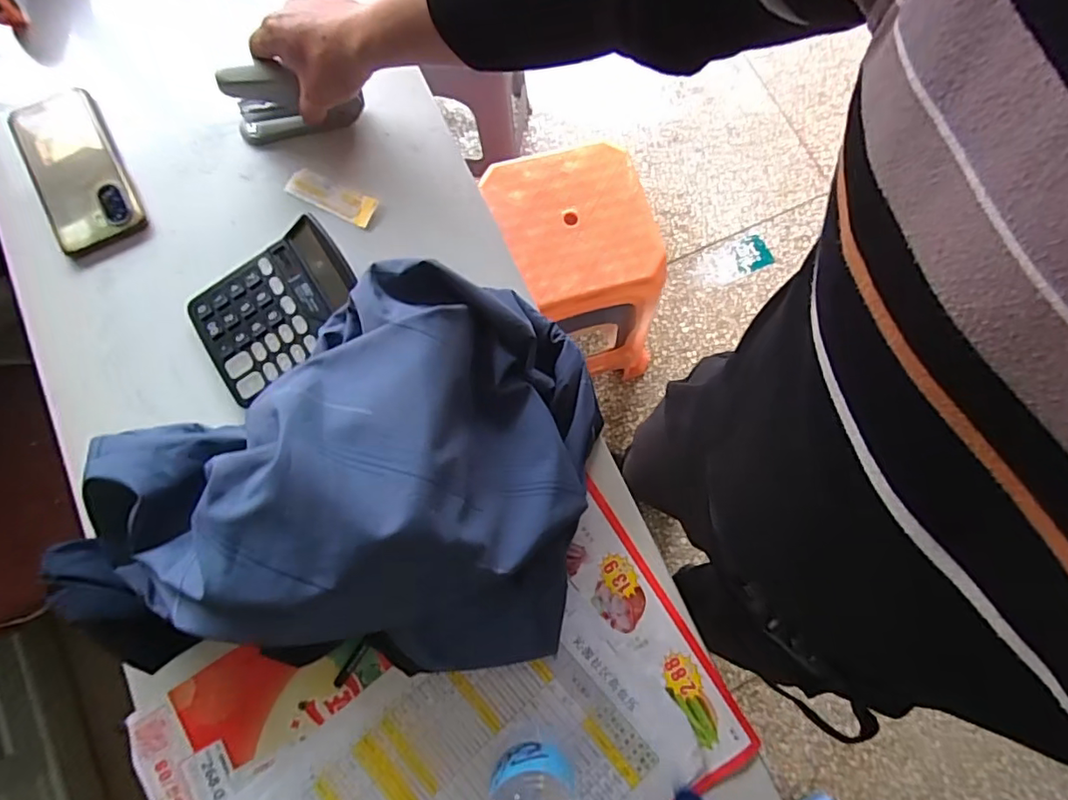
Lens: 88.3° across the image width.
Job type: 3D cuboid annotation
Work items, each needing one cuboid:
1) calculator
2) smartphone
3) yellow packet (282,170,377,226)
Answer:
[{"bbox_3d":[-0.224,-0.078,0.479,0.139,0.034,0.107,-34,80,-9],"label":"calculator"},{"bbox_3d":[-0.434,-0.222,0.518,0.078,0.013,0.176,-28,79,-8],"label":"smartphone"},{"bbox_3d":[-0.192,-0.193,0.525,0.087,0.009,0.028,23,77,4],"label":"yellow packet"}]

